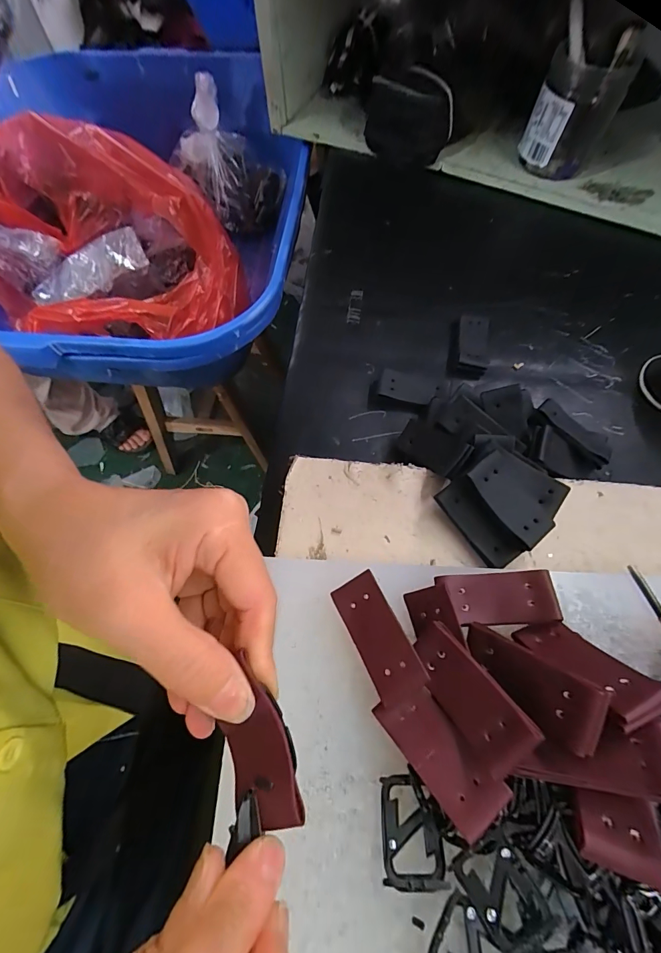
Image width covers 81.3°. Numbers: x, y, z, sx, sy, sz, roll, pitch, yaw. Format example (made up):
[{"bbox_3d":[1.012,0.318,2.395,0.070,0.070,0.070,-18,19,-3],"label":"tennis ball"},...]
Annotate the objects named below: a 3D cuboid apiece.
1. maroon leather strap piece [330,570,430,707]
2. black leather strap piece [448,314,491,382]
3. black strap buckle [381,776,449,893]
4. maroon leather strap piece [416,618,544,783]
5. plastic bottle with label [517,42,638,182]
[{"bbox_3d":[0.025,0.084,0.205,0.026,0.004,0.063,-33,60,3],"label":"maroon leather strap piece"},{"bbox_3d":[0.128,-0.117,0.354,0.035,0.012,0.075,12,66,6],"label":"black leather strap piece"},{"bbox_3d":[0.037,0.162,0.177,0.027,0.009,0.039,1,65,1],"label":"black strap buckle"},{"bbox_3d":[0.064,0.103,0.183,0.029,0.004,0.062,-53,47,9],"label":"maroon leather strap piece"},{"bbox_3d":[0.256,-0.381,0.419,0.079,0.094,0.060,24,68,11],"label":"plastic bottle with label"}]

